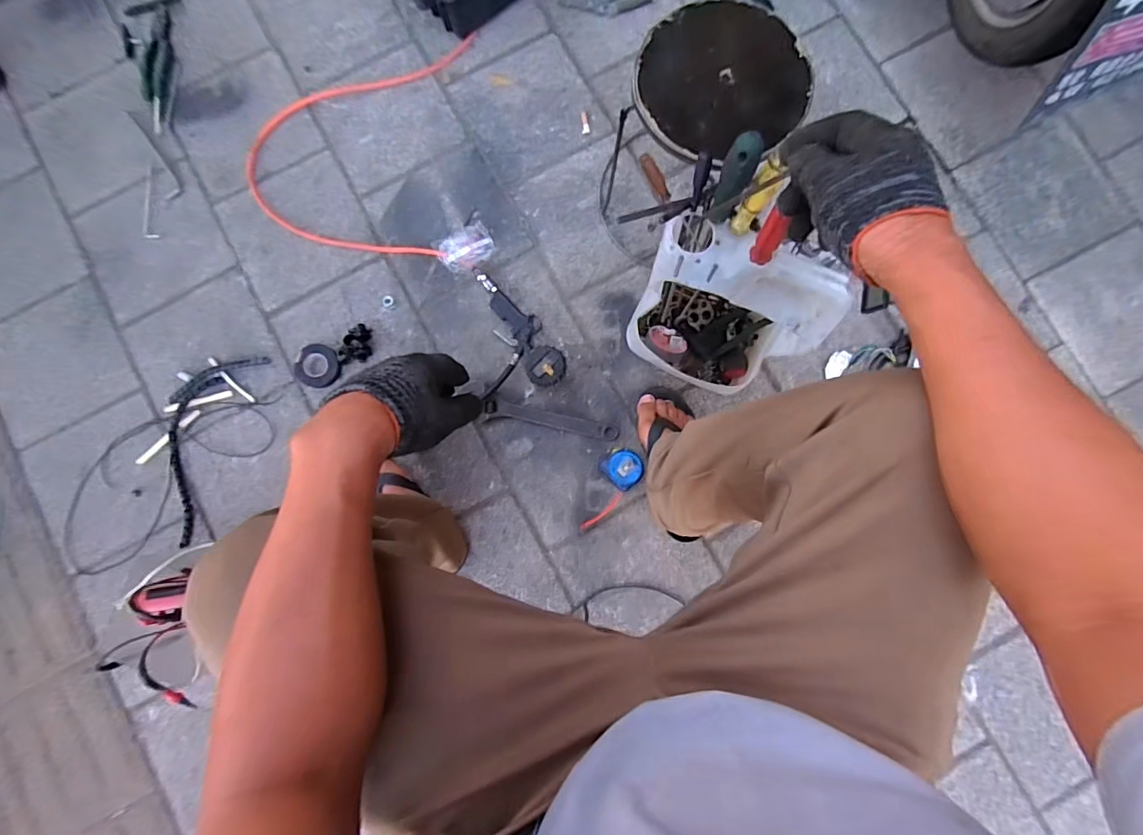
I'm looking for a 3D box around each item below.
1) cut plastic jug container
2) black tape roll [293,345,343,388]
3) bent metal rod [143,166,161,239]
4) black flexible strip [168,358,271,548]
[{"bbox_3d":[0.217,-0.147,0.719,0.222,0.337,0.133,17,84,3],"label":"cut plastic jug container"},{"bbox_3d":[-0.460,-0.094,0.884,0.084,0.017,0.077,0,84,1],"label":"black tape roll"},{"bbox_3d":[-0.811,-0.415,0.941,0.028,0.004,0.148,-4,83,1],"label":"bent metal rod"},{"bbox_3d":[-0.677,0.039,0.880,0.136,0.021,0.350,19,84,3],"label":"black flexible strip"}]

